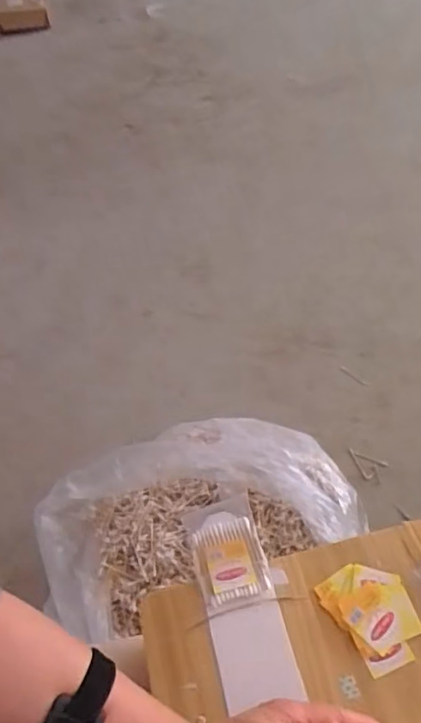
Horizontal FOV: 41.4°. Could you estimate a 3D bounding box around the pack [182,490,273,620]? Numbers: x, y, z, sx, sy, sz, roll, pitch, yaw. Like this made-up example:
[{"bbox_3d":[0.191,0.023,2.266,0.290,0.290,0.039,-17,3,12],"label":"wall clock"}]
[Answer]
[{"bbox_3d":[0.015,0.168,0.497,0.061,0.013,0.098,-13,51,-6],"label":"pack"}]

